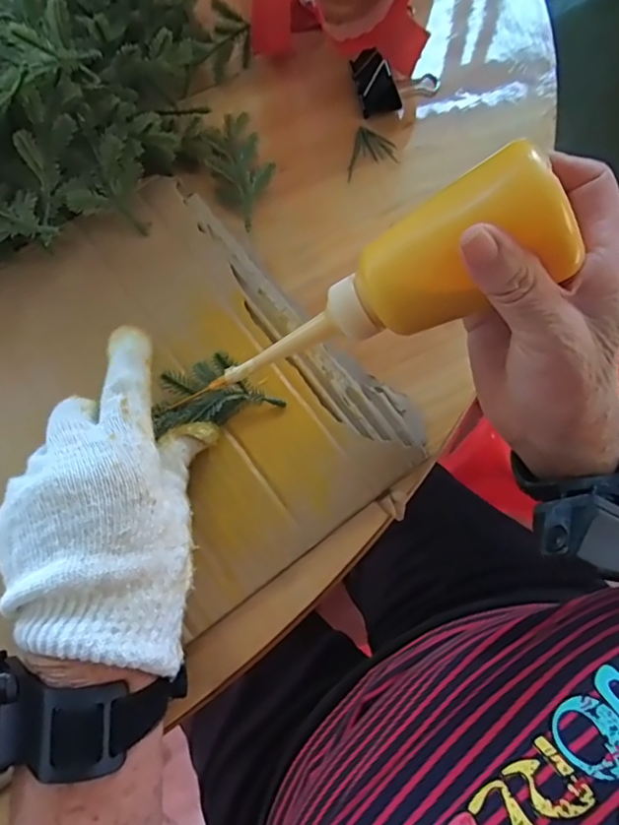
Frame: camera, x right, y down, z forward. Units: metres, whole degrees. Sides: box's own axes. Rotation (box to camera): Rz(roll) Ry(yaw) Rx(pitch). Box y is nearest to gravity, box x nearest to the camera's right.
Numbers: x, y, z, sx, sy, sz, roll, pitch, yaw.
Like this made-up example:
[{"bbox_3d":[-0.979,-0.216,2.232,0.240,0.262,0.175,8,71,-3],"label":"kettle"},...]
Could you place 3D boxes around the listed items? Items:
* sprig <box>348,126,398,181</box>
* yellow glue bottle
[{"bbox_3d":[0.045,-0.179,0.384,0.032,0.006,0.043,11,74,5],"label":"sprig"},{"bbox_3d":[0.029,-0.049,0.243,0.160,0.032,0.045,-28,71,32],"label":"yellow glue bottle"}]

